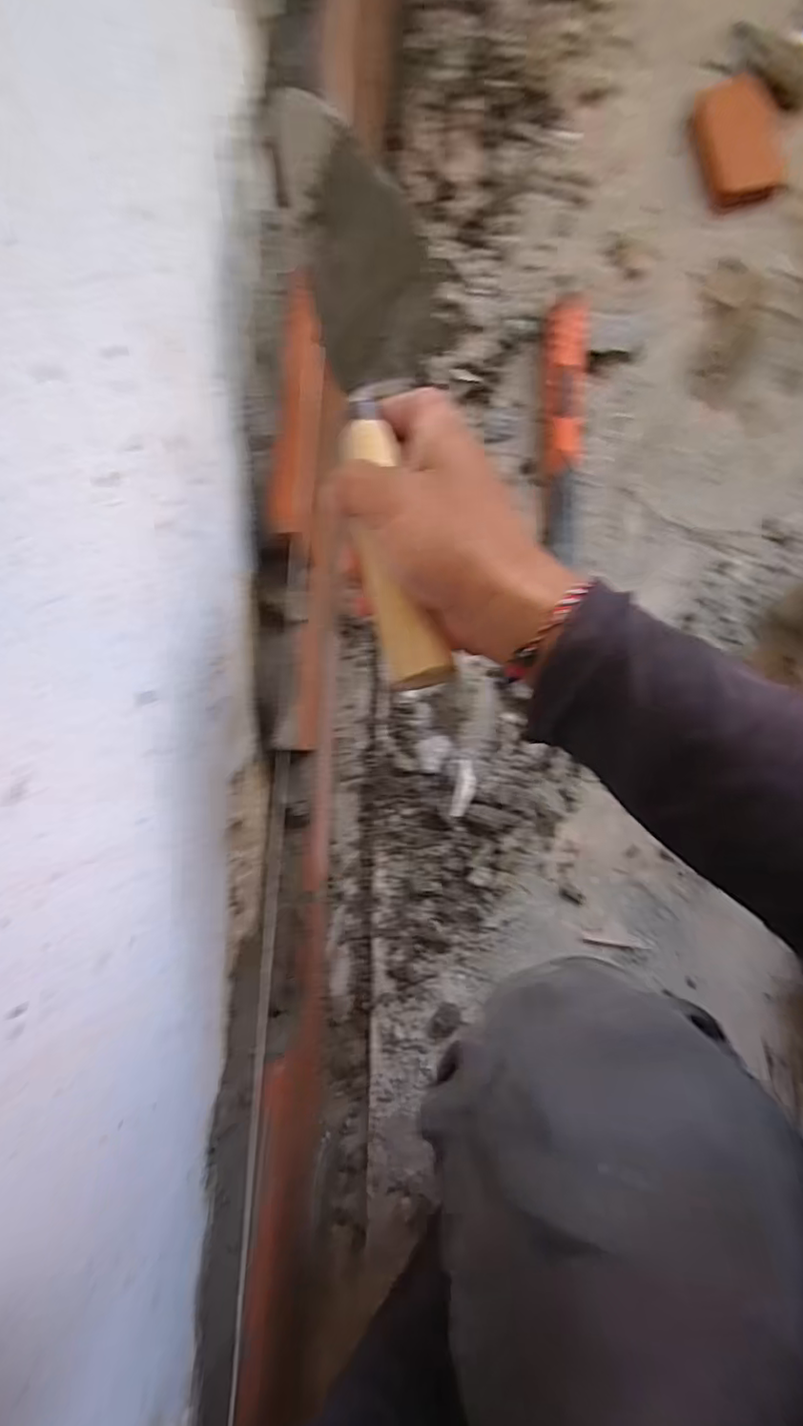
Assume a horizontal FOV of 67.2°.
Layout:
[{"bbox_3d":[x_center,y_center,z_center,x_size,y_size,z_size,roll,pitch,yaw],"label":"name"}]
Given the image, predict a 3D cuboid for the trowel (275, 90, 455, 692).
[{"bbox_3d":[-0.011,-0.162,0.306,0.066,0.066,0.310,-8,77,2],"label":"trowel"}]

